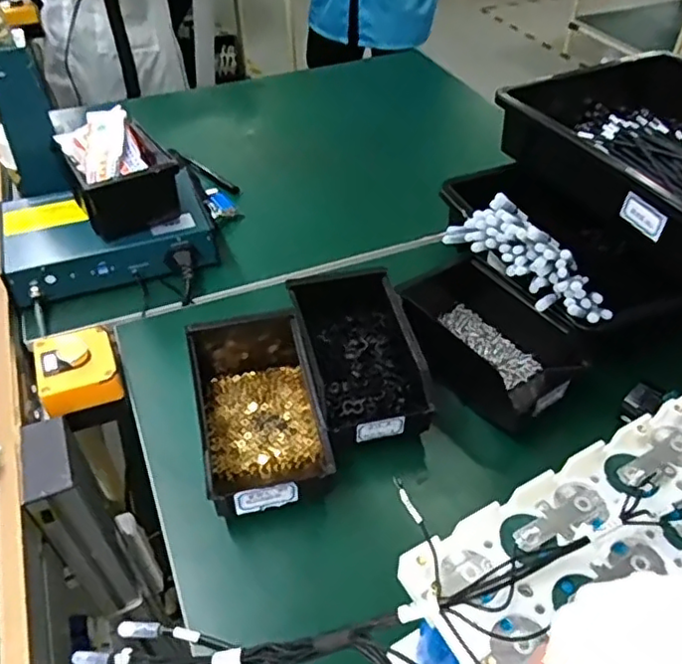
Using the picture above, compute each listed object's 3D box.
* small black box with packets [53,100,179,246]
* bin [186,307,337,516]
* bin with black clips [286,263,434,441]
[{"bbox_3d":[-0.260,-0.186,0.726,0.105,0.078,0.149,-23,48,-21],"label":"small black box with packets"},{"bbox_3d":[-0.077,0.065,0.561,0.103,0.072,0.194,-10,45,-10],"label":"bin"},{"bbox_3d":[0.017,0.017,0.594,0.101,0.065,0.179,-9,45,-8],"label":"bin with black clips"}]

